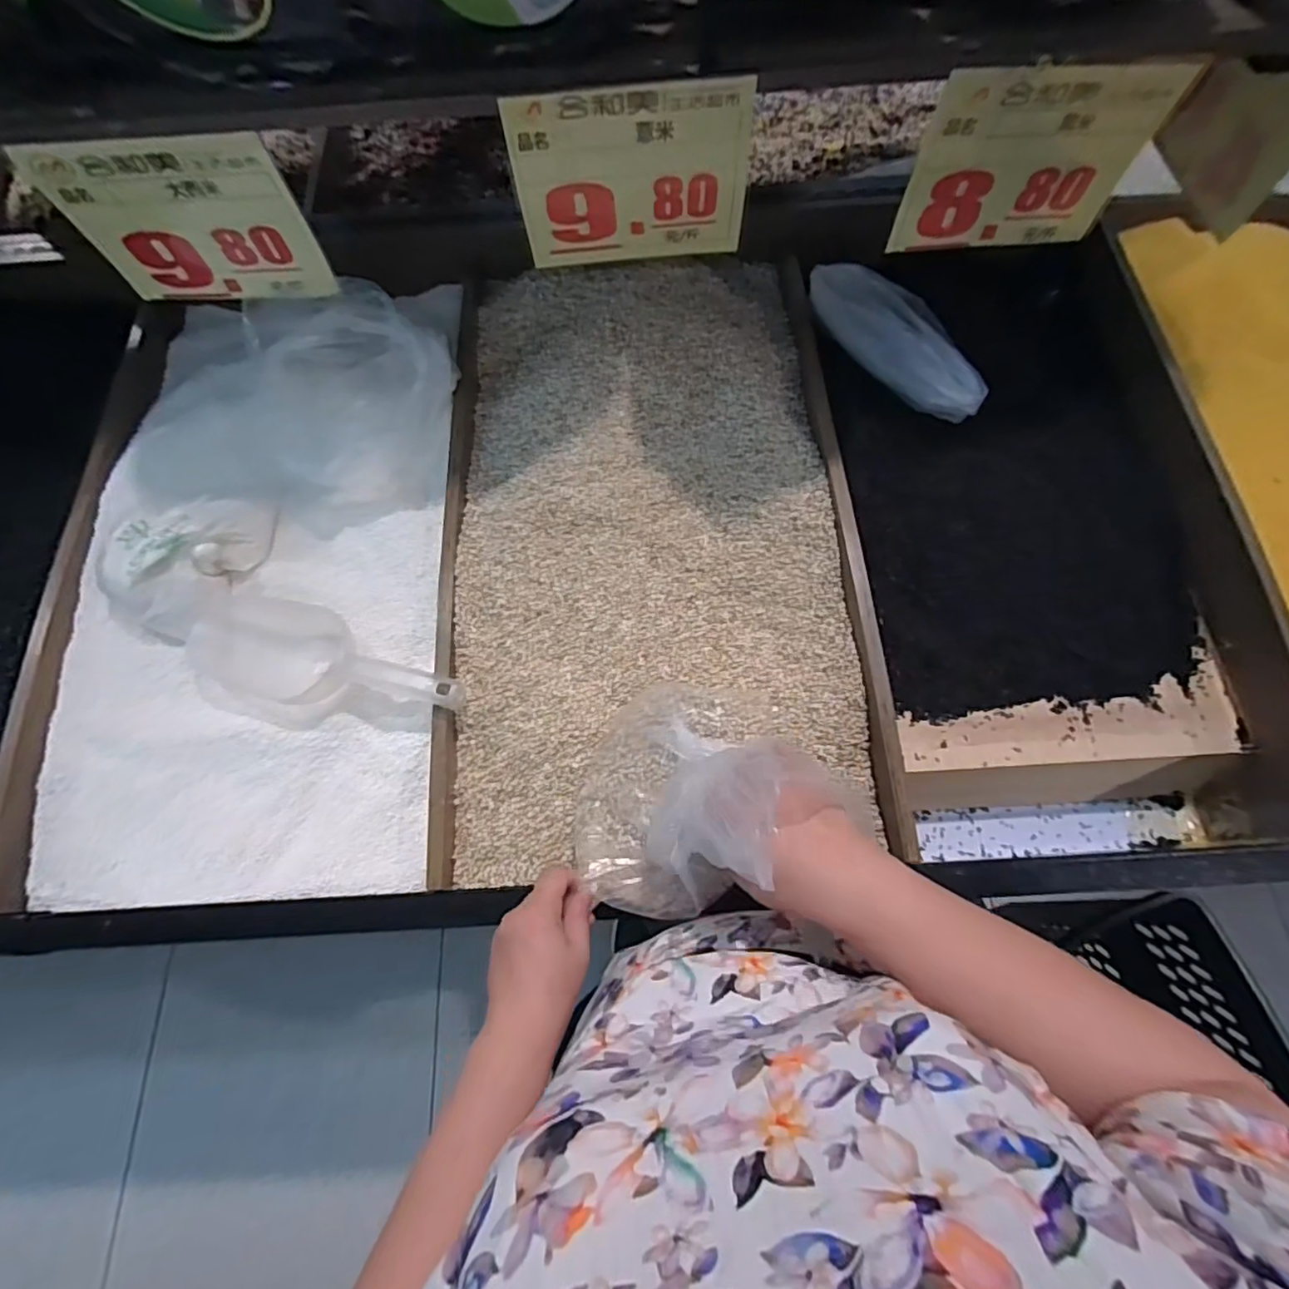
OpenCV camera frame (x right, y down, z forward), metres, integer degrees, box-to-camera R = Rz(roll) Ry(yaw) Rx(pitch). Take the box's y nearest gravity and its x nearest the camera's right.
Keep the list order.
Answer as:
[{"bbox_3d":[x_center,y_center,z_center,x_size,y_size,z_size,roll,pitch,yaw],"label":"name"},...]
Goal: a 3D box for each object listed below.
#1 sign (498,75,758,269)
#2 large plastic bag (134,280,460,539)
[{"bbox_3d":[-0.011,-0.418,0.544,0.205,0.146,0.009,-3,74,2],"label":"sign"},{"bbox_3d":[-0.395,-0.246,0.622,0.369,0.139,0.186,3,72,3],"label":"large plastic bag"}]

